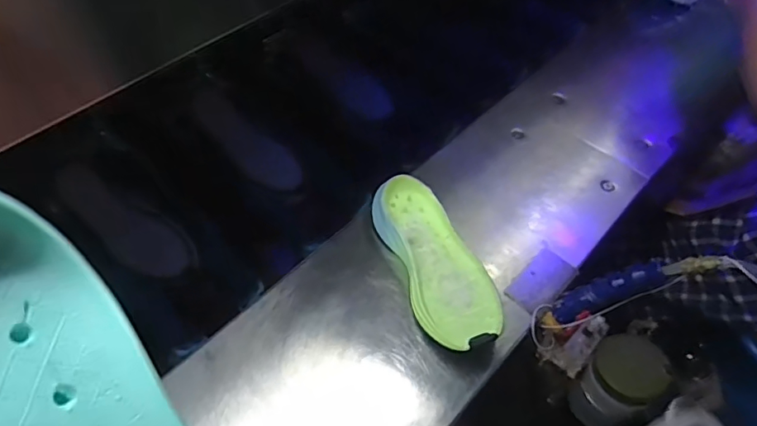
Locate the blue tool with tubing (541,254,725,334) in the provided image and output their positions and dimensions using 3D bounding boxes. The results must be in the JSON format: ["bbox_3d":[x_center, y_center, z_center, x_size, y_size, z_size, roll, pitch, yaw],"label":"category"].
[{"bbox_3d":[0.223,0.076,0.487,0.032,0.190,0.023,29,53,-14],"label":"blue tool with tubing"}]

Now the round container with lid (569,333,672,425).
[{"bbox_3d":[0.274,0.197,0.596,0.071,0.113,0.073,1,53,-1],"label":"round container with lid"}]

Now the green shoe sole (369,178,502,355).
[{"bbox_3d":[0.065,0.055,0.574,0.086,0.049,0.212,-16,55,-14],"label":"green shoe sole"}]

